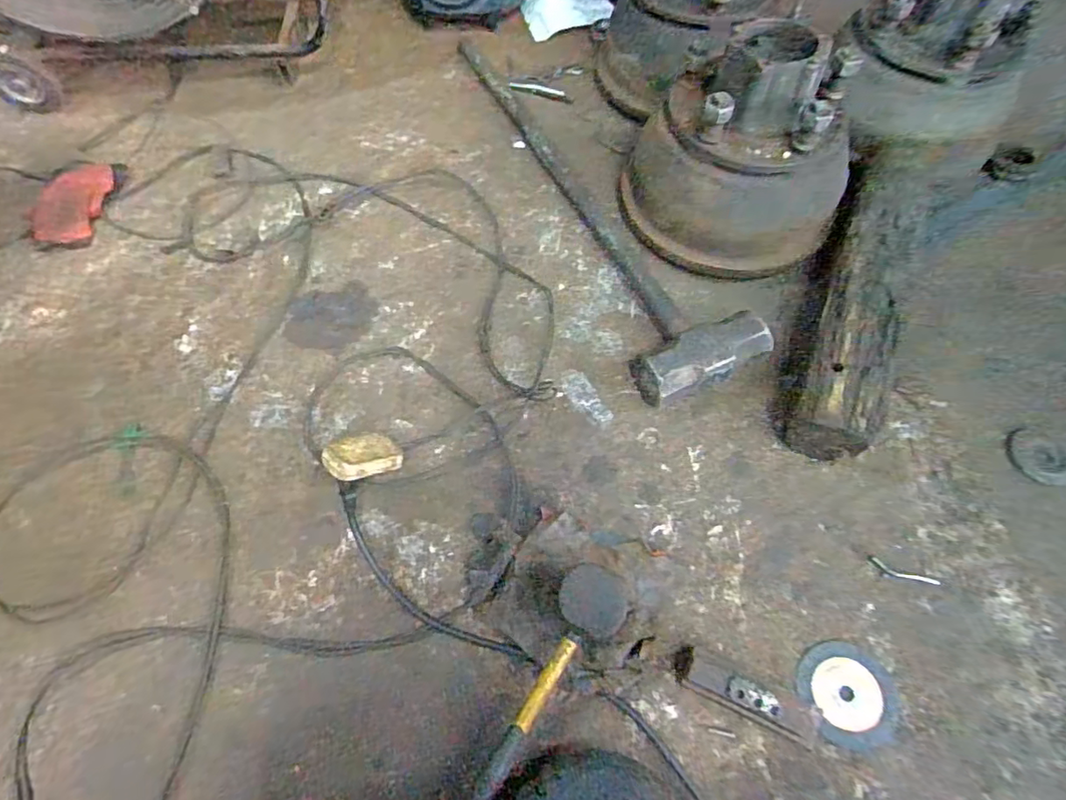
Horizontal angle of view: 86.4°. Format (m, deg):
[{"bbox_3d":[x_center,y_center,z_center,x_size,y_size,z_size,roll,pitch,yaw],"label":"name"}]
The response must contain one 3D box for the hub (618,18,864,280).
[{"bbox_3d":[0.289,-0.334,0.778,0.292,0.230,0.261,29,67,17],"label":"hub"}]

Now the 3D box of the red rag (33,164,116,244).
[{"bbox_3d":[-0.764,-0.331,0.945,0.099,0.021,0.161,3,62,2],"label":"red rag"}]

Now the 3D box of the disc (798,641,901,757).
[{"bbox_3d":[0.343,0.318,0.612,0.108,0.012,0.102,2,63,-4],"label":"disc"}]

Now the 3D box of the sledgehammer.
[{"bbox_3d":[0.076,-0.376,0.924,0.176,0.066,0.866,-20,63,-10],"label":"sledgehammer"}]

